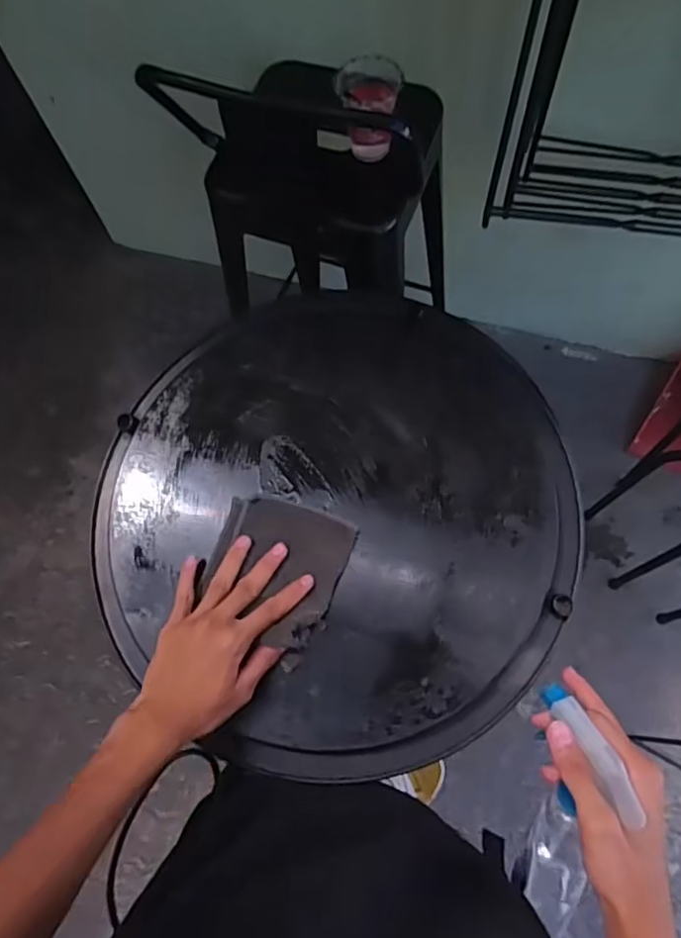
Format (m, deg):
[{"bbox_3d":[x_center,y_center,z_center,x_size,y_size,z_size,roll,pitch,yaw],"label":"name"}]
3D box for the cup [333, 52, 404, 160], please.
[{"bbox_3d":[0.041,-0.495,0.840,0.081,0.107,0.082,-1,68,3],"label":"cup"}]

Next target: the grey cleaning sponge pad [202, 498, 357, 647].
[{"bbox_3d":[-0.060,0.087,0.543,0.118,0.011,0.121,19,67,11],"label":"grey cleaning sponge pad"}]

